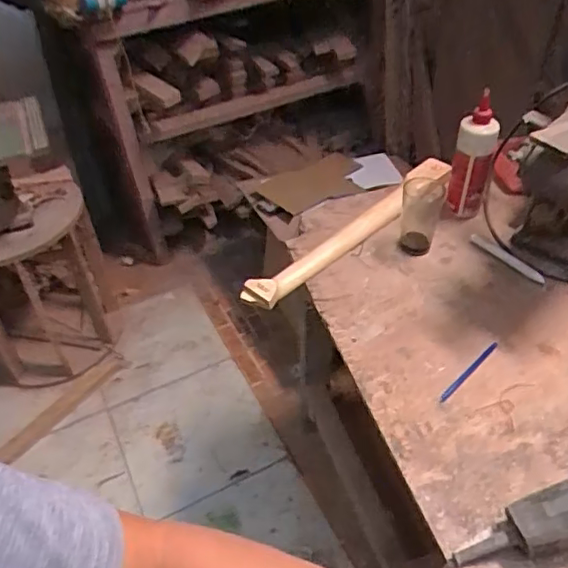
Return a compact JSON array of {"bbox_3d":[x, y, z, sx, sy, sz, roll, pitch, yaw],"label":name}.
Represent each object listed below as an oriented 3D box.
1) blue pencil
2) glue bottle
[{"bbox_3d":[0.271,0.128,0.850,0.142,0.004,0.012,-36,49,-28],"label":"blue pencil"},{"bbox_3d":[0.333,-0.213,1.040,0.067,0.211,0.074,17,48,22],"label":"glue bottle"}]

